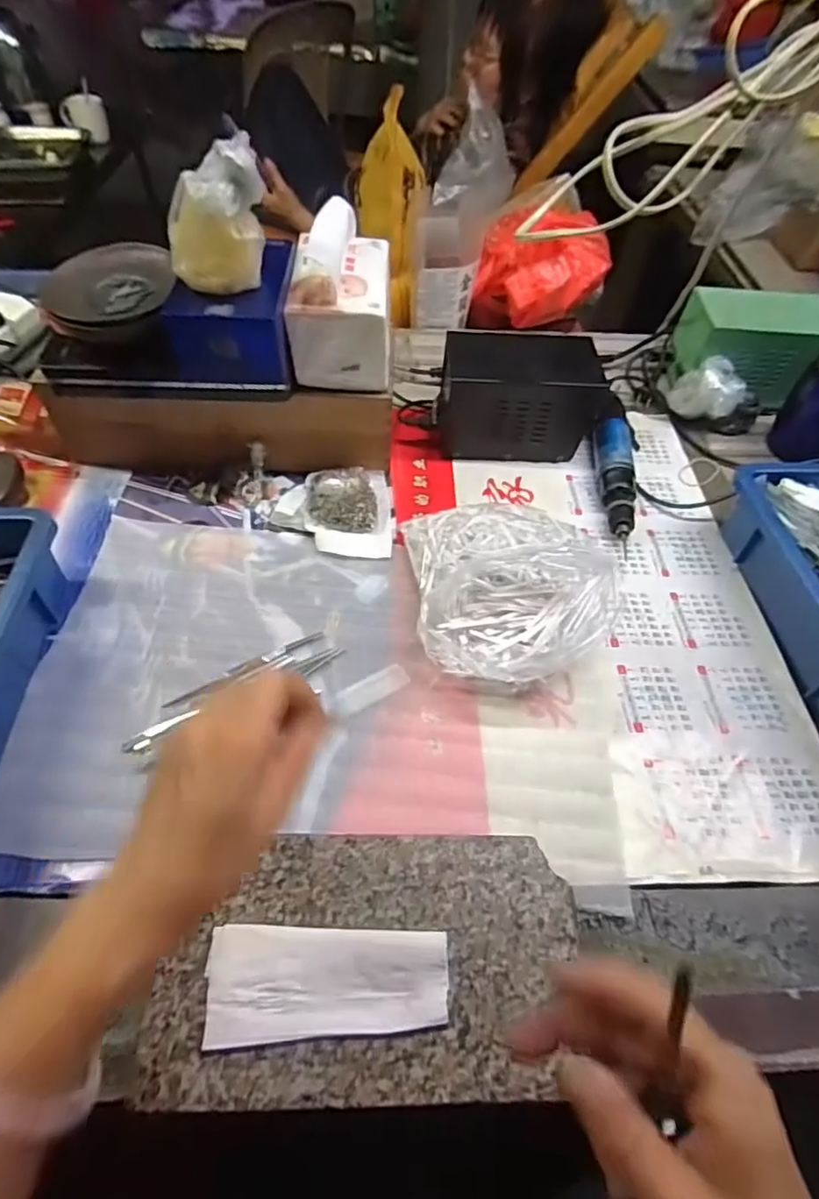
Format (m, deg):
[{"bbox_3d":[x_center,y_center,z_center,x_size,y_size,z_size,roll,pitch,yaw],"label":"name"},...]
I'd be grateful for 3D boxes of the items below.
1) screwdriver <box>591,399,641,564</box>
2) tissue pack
[{"bbox_3d":[0.223,-0.146,0.612,0.050,0.040,0.212,11,53,5],"label":"screwdriver"},{"bbox_3d":[-0.062,-0.280,0.521,0.087,0.114,0.116,0,55,-4],"label":"tissue pack"}]

